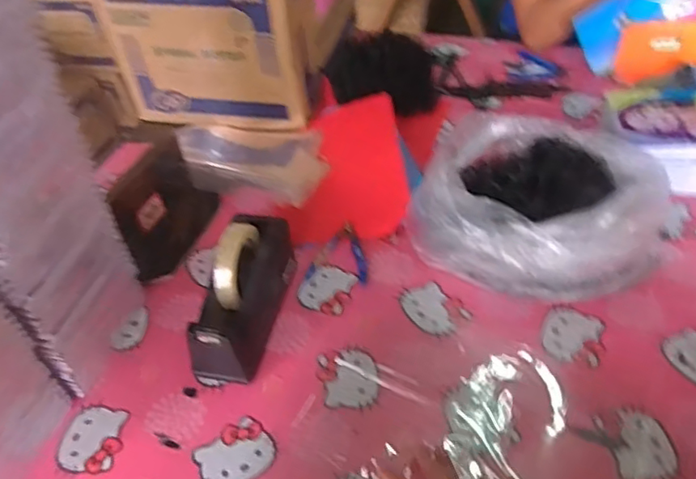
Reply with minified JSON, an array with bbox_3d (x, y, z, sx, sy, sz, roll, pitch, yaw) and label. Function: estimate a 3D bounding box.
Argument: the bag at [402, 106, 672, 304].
[{"bbox_3d":[0.253,-0.044,0.767,0.297,0.148,0.250,23,52,23],"label":"bag"}]

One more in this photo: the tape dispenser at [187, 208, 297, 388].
[{"bbox_3d":[-0.127,0.060,0.710,0.068,0.120,0.202,10,48,12],"label":"tape dispenser"}]

